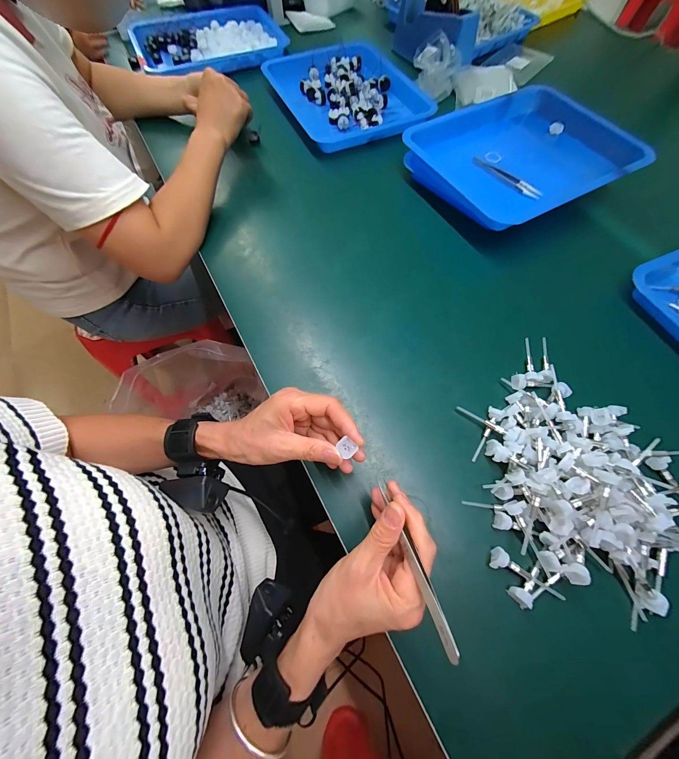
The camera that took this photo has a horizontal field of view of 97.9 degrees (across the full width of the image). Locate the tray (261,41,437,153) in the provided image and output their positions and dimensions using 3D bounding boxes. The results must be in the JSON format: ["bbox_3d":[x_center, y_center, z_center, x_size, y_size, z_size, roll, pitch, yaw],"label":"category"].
[{"bbox_3d":[0.024,-0.589,0.603,0.283,0.034,0.318,-24,69,-8],"label":"tray"}]

